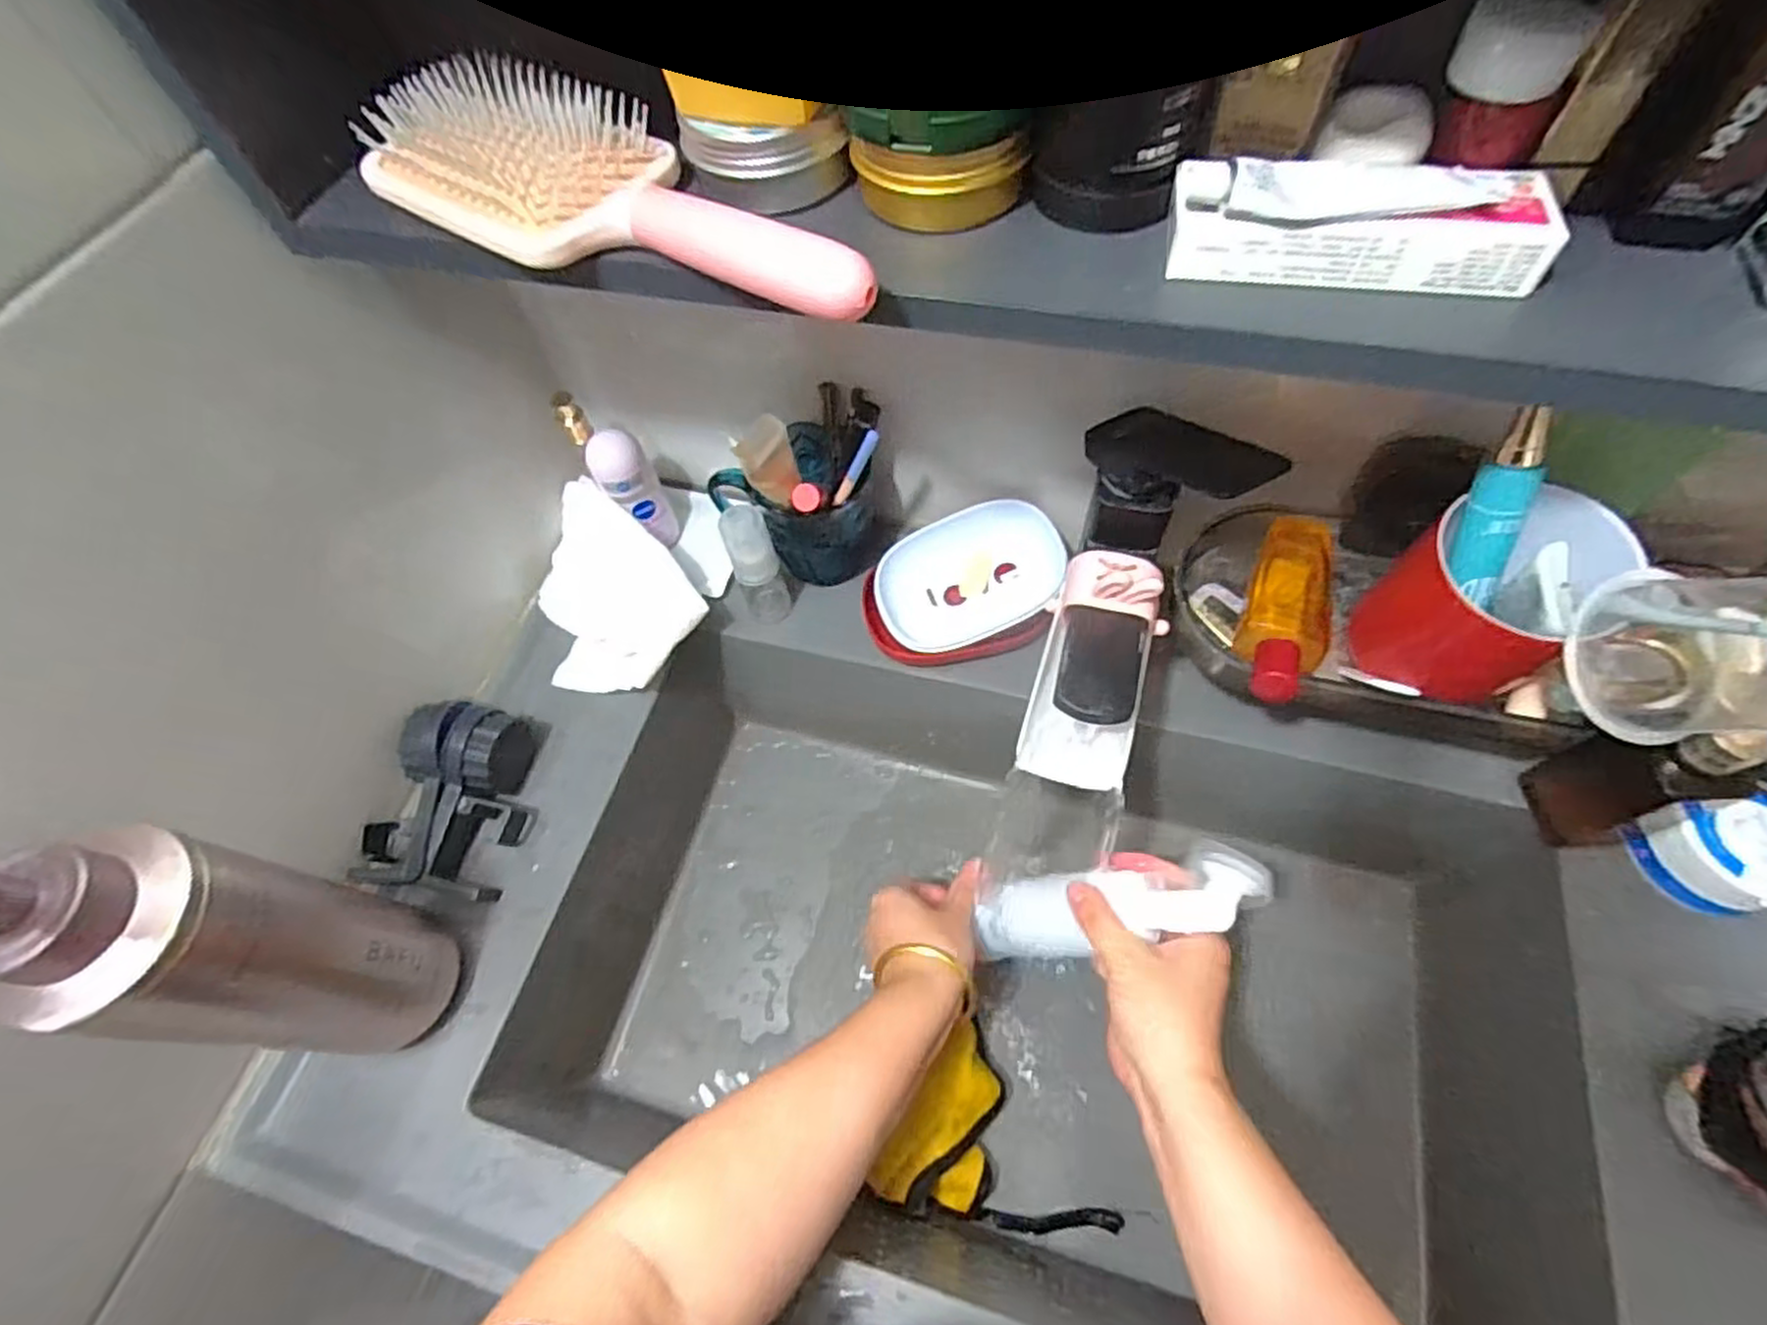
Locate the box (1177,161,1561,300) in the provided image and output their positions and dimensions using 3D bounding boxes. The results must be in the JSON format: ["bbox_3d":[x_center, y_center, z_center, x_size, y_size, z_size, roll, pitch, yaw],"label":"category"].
[{"bbox_3d":[0.155,-0.143,0.252,0.114,0.024,0.027,7,61,8],"label":"box"}]

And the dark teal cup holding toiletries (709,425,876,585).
[{"bbox_3d":[-0.051,-0.108,0.526,0.098,0.096,0.084,8,62,9],"label":"dark teal cup holding toiletries"}]

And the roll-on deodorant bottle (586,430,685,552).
[{"bbox_3d":[-0.175,-0.120,0.544,0.036,0.089,0.038,-2,61,3],"label":"roll-on deodorant bottle"}]

